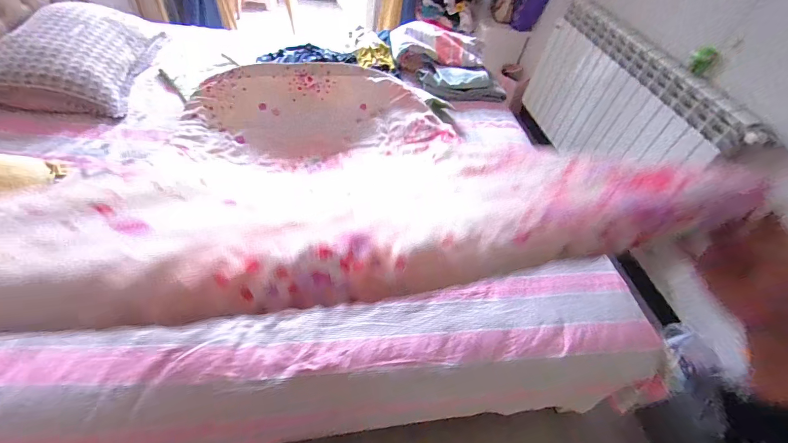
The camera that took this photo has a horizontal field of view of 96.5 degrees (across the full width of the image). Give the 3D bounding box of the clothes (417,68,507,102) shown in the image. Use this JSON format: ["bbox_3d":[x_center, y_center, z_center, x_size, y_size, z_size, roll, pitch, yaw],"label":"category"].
[{"bbox_3d":[0.309,-0.633,1.599,0.389,0.081,0.190,1,49,-6],"label":"clothes"}]

